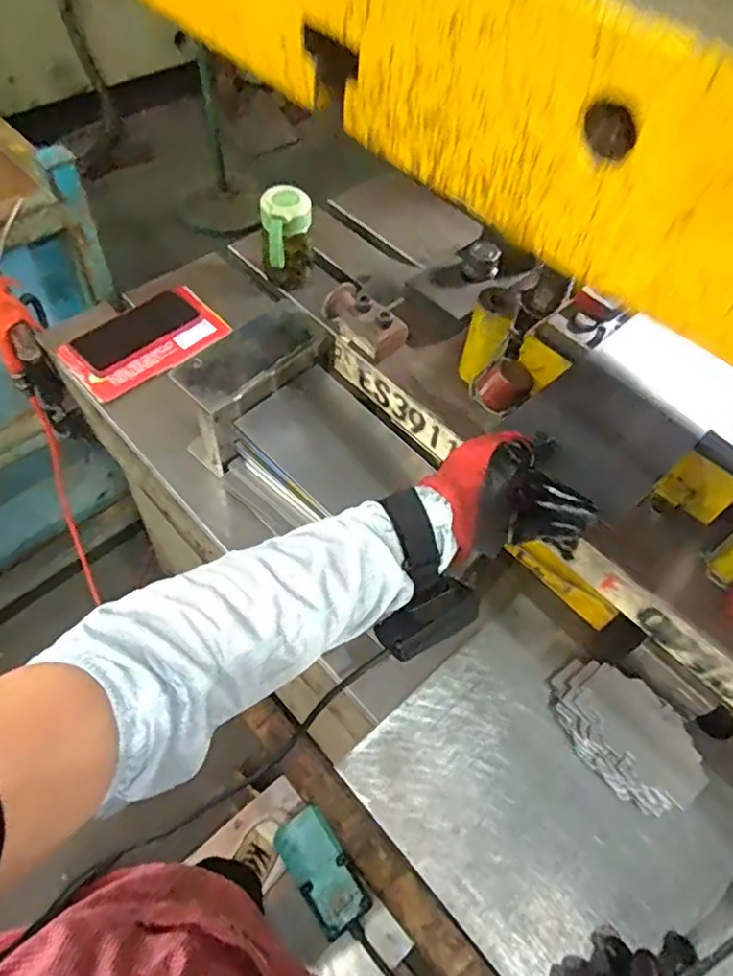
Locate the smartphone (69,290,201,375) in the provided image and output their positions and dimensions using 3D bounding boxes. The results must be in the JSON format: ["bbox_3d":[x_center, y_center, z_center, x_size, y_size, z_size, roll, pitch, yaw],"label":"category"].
[{"bbox_3d":[-0.298,-0.206,0.803,0.153,0.011,0.070,-39,74,-21],"label":"smartphone"}]

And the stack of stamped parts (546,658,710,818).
[{"bbox_3d":[0.228,0.218,0.560,0.079,0.051,0.137,-35,66,-25],"label":"stack of stamped parts"}]

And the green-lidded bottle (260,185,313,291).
[{"bbox_3d":[-0.109,-0.331,0.854,0.069,0.133,0.073,-2,56,-6],"label":"green-lidded bottle"}]

